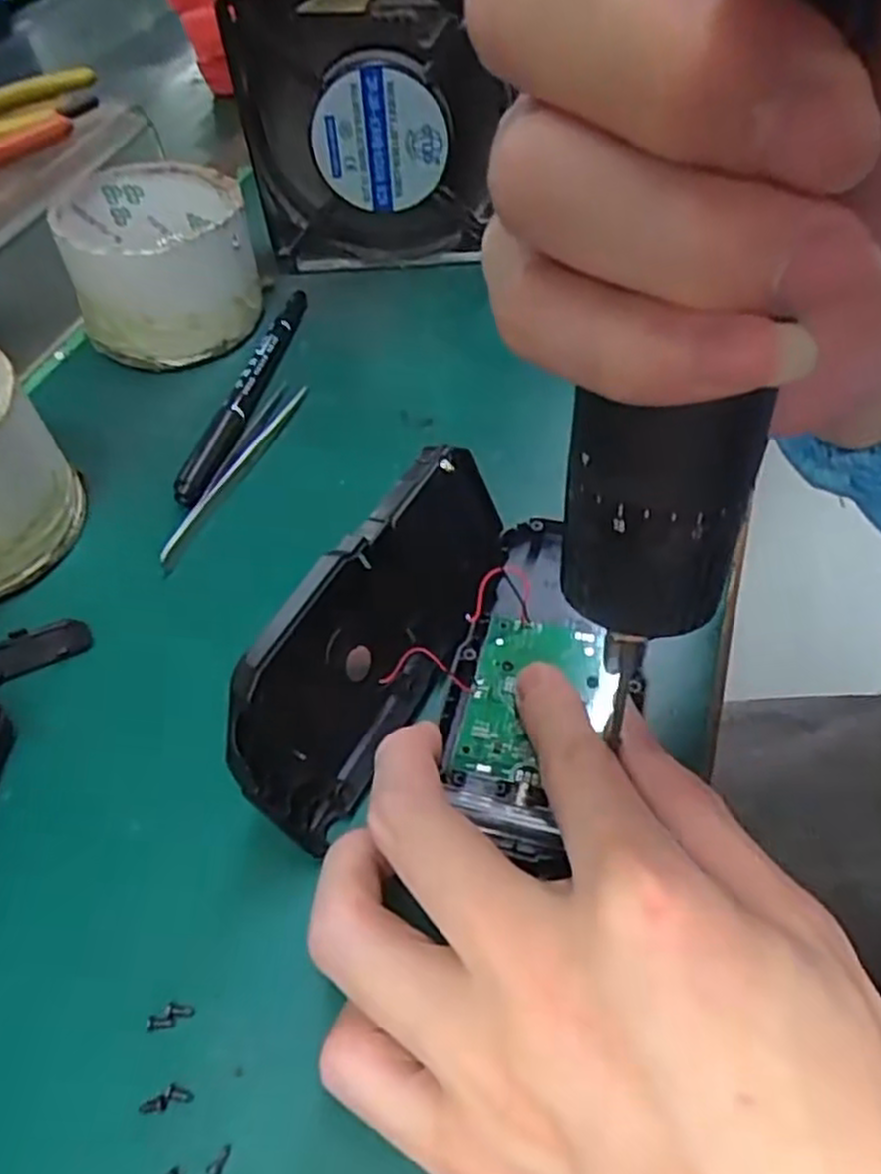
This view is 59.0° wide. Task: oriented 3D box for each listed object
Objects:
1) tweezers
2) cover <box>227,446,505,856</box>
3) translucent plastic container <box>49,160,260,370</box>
[{"bbox_3d":[-0.081,-0.048,0.308,0.014,0.009,0.104,14,55,15],"label":"tweezers"},{"bbox_3d":[-0.021,0.013,0.225,0.020,0.065,0.109,17,56,36],"label":"cover"},{"bbox_3d":[-0.126,-0.148,0.357,0.082,0.053,0.083,-14,53,-6],"label":"translucent plastic container"}]

